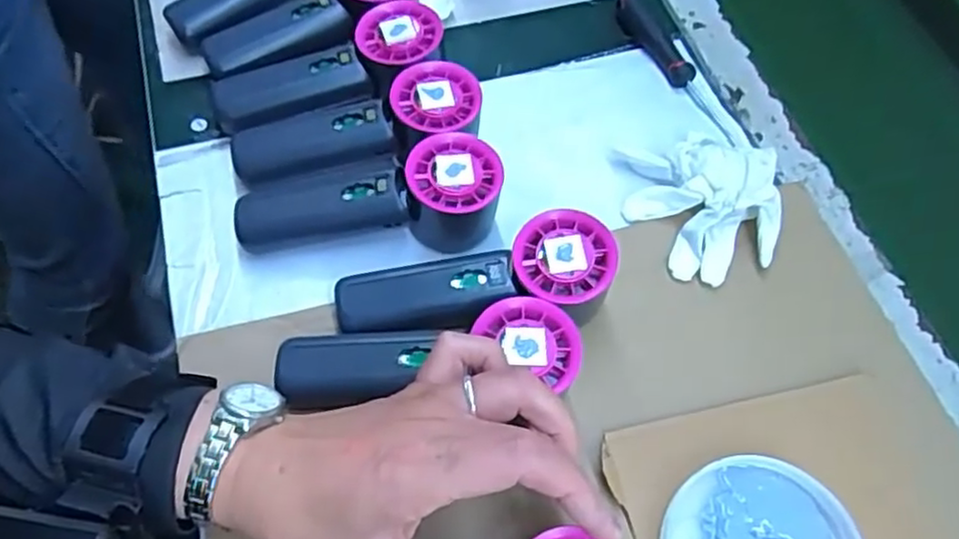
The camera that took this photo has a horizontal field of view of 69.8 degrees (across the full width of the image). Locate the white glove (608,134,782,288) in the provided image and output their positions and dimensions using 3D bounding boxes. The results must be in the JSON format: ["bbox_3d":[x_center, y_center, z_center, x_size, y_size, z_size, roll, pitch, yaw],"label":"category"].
[{"bbox_3d":[0.143,-0.044,0.442,0.093,0.038,0.101,-2,62,-4],"label":"white glove"}]

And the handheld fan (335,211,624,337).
[{"bbox_3d":[-0.001,0.015,0.389,0.154,0.054,0.057,-13,63,-10],"label":"handheld fan"}]

